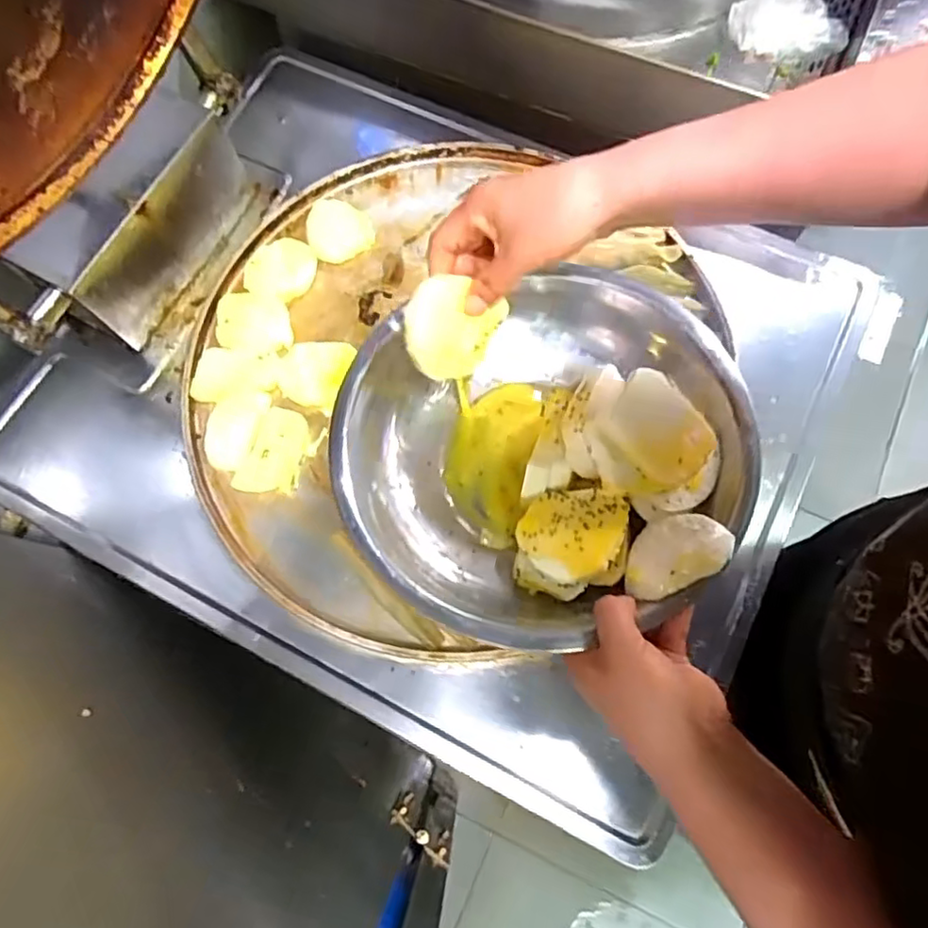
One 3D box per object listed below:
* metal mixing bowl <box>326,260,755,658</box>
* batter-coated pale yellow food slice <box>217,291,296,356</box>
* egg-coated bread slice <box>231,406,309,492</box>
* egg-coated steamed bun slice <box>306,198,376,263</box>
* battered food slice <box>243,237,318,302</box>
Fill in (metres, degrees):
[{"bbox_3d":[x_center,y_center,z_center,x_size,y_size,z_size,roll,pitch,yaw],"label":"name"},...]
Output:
[{"bbox_3d":[0.061,-0.008,0.444,0.261,0.099,0.242,0,73,1],"label":"metal mixing bowl"},{"bbox_3d":[-0.210,-0.142,0.631,0.076,0.010,0.060,10,74,4],"label":"batter-coated pale yellow food slice"},{"bbox_3d":[-0.179,-0.010,0.594,0.046,0.016,0.085,23,75,8],"label":"egg-coated bread slice"},{"bbox_3d":[-0.135,-0.248,0.668,0.064,0.014,0.069,0,73,1],"label":"egg-coated steamed bun slice"},{"bbox_3d":[-0.192,-0.203,0.665,0.075,0.025,0.061,-38,76,-10],"label":"battered food slice"}]

